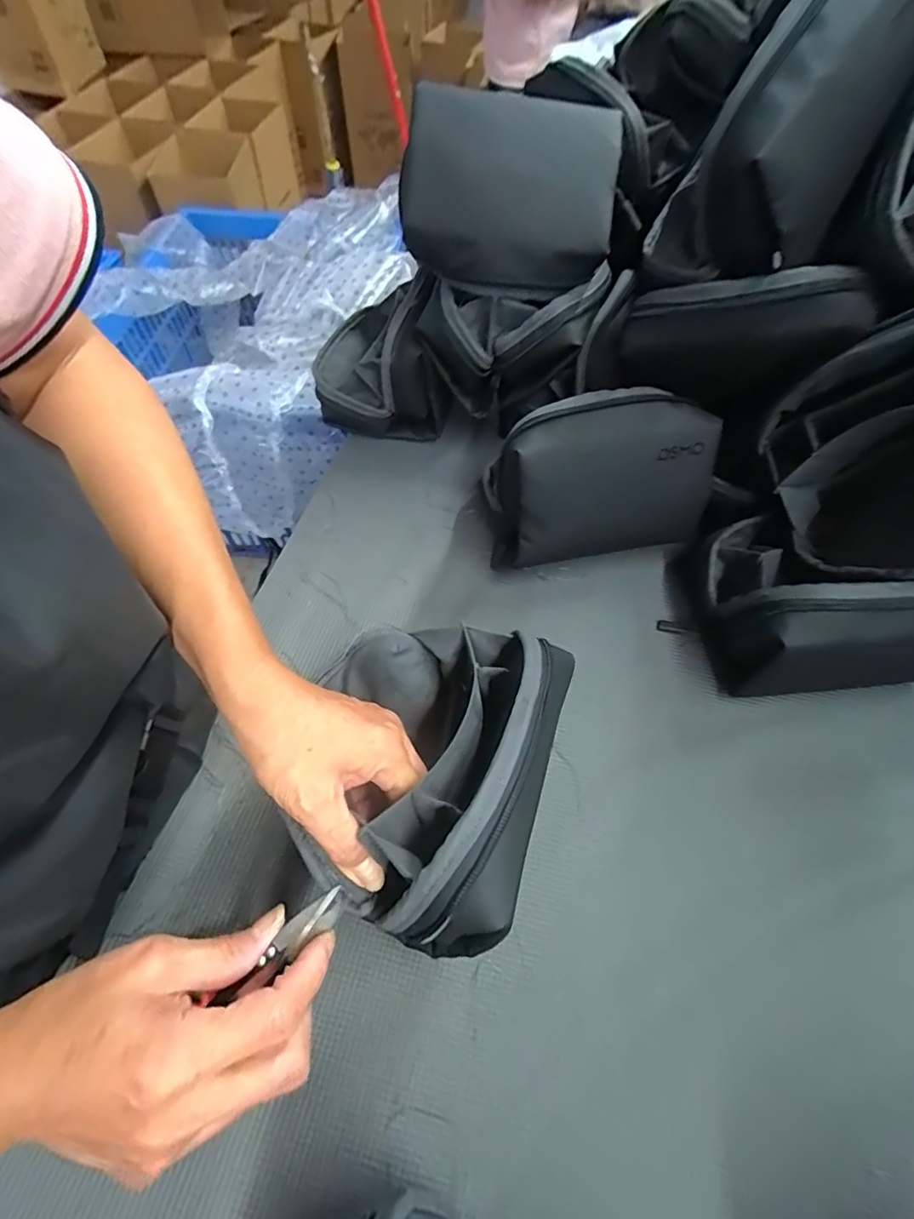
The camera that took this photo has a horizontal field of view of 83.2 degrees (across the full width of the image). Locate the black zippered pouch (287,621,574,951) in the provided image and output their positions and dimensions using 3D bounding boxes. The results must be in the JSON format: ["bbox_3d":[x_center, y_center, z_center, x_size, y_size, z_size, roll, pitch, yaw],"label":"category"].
[{"bbox_3d":[-0.021,0.074,0.278,0.131,0.093,0.163,19,60,8],"label":"black zippered pouch"}]

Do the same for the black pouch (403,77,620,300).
[{"bbox_3d":[0.044,-0.317,0.392,0.170,0.087,0.106,7,59,3],"label":"black pouch"}]

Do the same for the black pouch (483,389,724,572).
[{"bbox_3d":[0.113,-0.089,0.410,0.162,0.146,0.067,-6,59,-5],"label":"black pouch"}]

